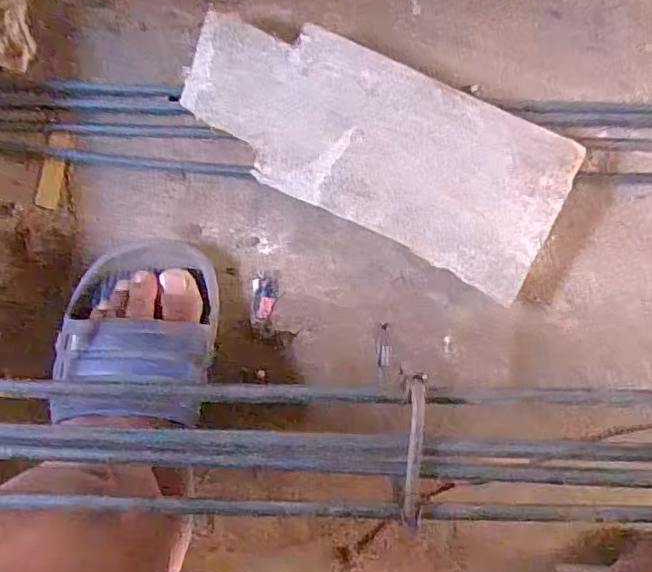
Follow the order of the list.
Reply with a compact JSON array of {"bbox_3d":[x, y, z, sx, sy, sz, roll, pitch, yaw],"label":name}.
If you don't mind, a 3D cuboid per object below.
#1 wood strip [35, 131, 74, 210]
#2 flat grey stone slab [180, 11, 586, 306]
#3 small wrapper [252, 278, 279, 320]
[{"bbox_3d":[-0.197,-0.084,0.424,0.017,0.005,0.056,20,97,-1],"label":"wood strip"},{"bbox_3d":[0.033,-0.095,0.399,0.256,0.032,0.104,25,97,-2],"label":"flat grey stone slab"},{"bbox_3d":[-0.044,0.009,0.429,0.019,0.004,0.029,-1,97,1],"label":"small wrapper"}]

